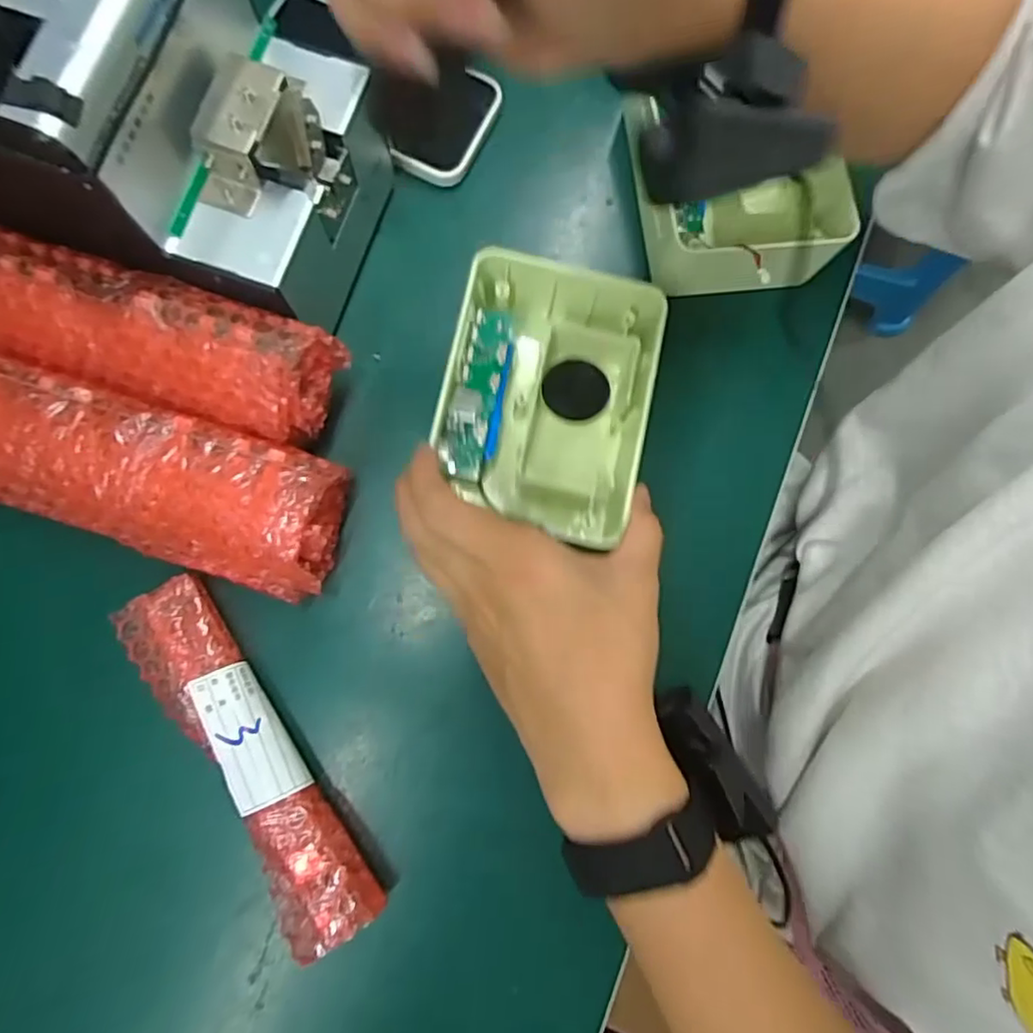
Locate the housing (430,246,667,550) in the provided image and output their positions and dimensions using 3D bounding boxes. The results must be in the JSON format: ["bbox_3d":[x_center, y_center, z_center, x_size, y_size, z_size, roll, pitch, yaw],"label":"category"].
[{"bbox_3d":[0.018,-0.064,0.333,0.109,0.053,0.144,13,80,2],"label":"housing"}]

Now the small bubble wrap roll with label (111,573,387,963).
[{"bbox_3d":[-0.134,0.121,0.305,0.044,0.029,0.191,-33,82,-6],"label":"small bubble wrap roll with label"}]

